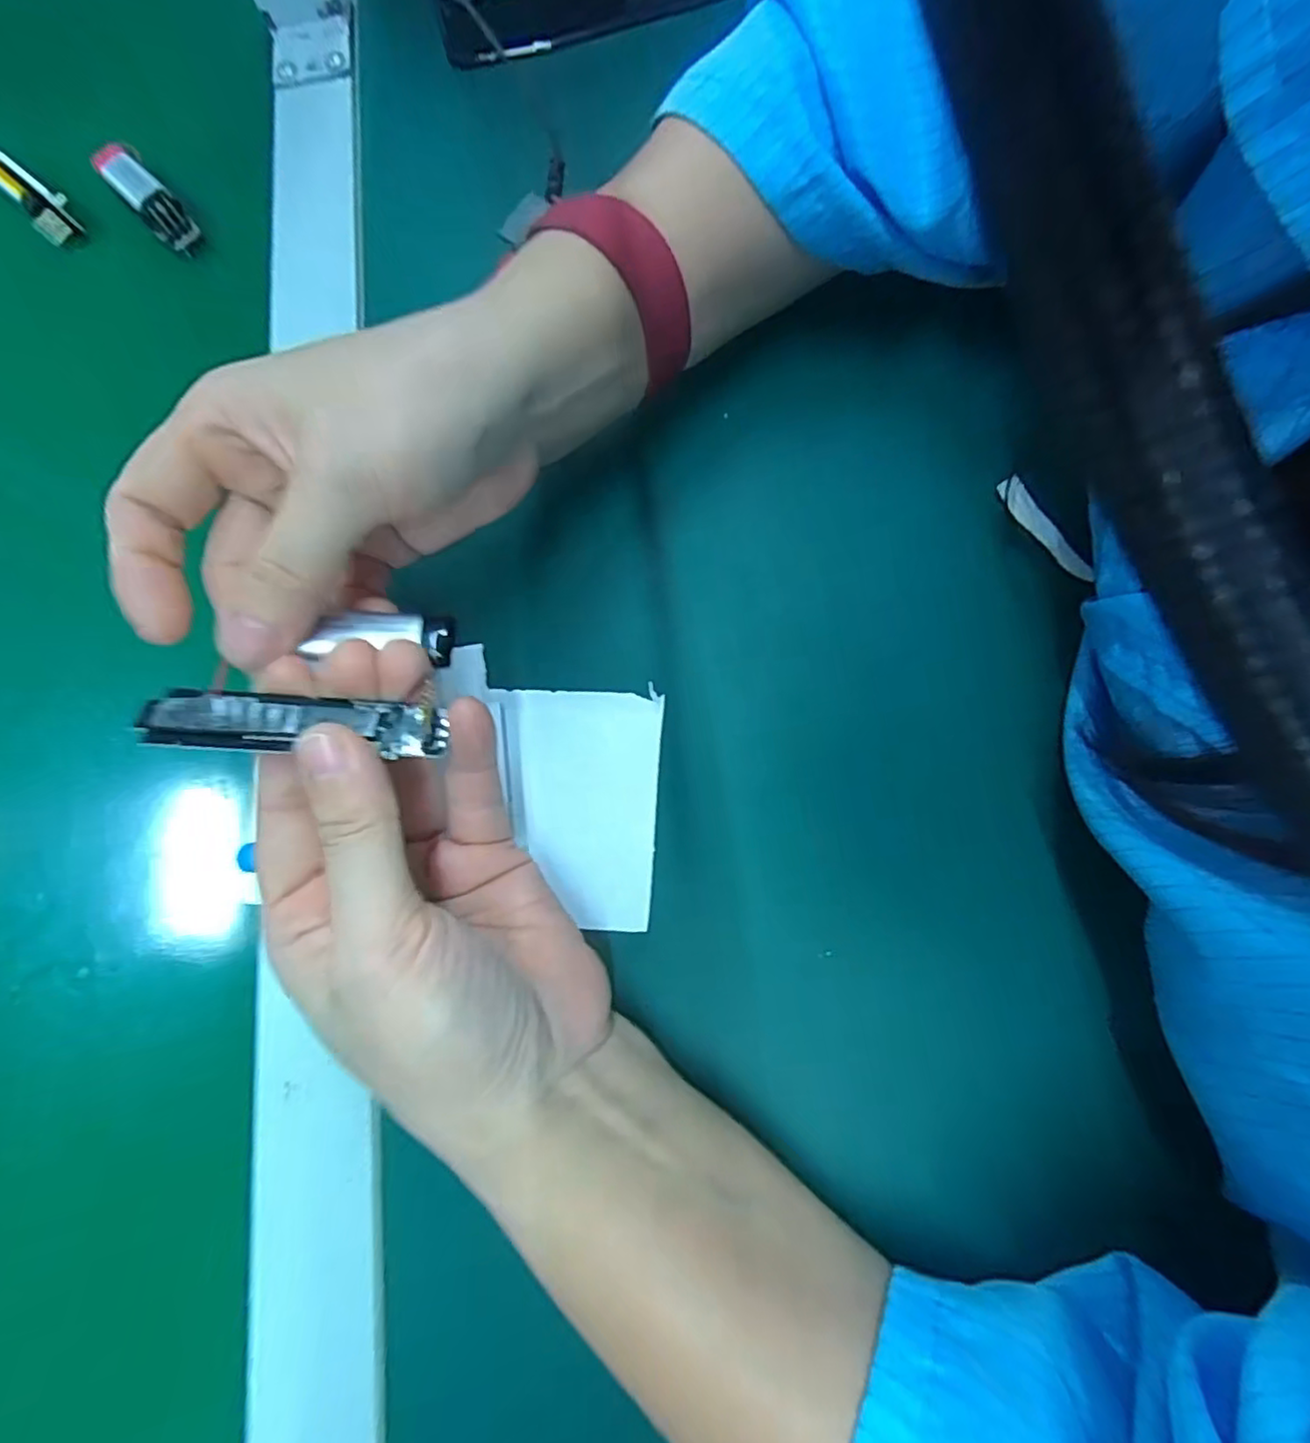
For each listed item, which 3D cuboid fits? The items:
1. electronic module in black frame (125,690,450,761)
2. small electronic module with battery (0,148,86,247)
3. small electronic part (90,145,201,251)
[{"bbox_3d":[-0.087,0.000,0.158,0.066,0.009,0.015,2,72,-12],"label":"electronic module in black frame"},{"bbox_3d":[-0.304,-0.256,0.309,0.056,0.020,0.018,41,83,12],"label":"small electronic module with battery"},{"bbox_3d":[-0.242,-0.251,0.302,0.018,0.015,0.070,-43,77,-6],"label":"small electronic part"}]

